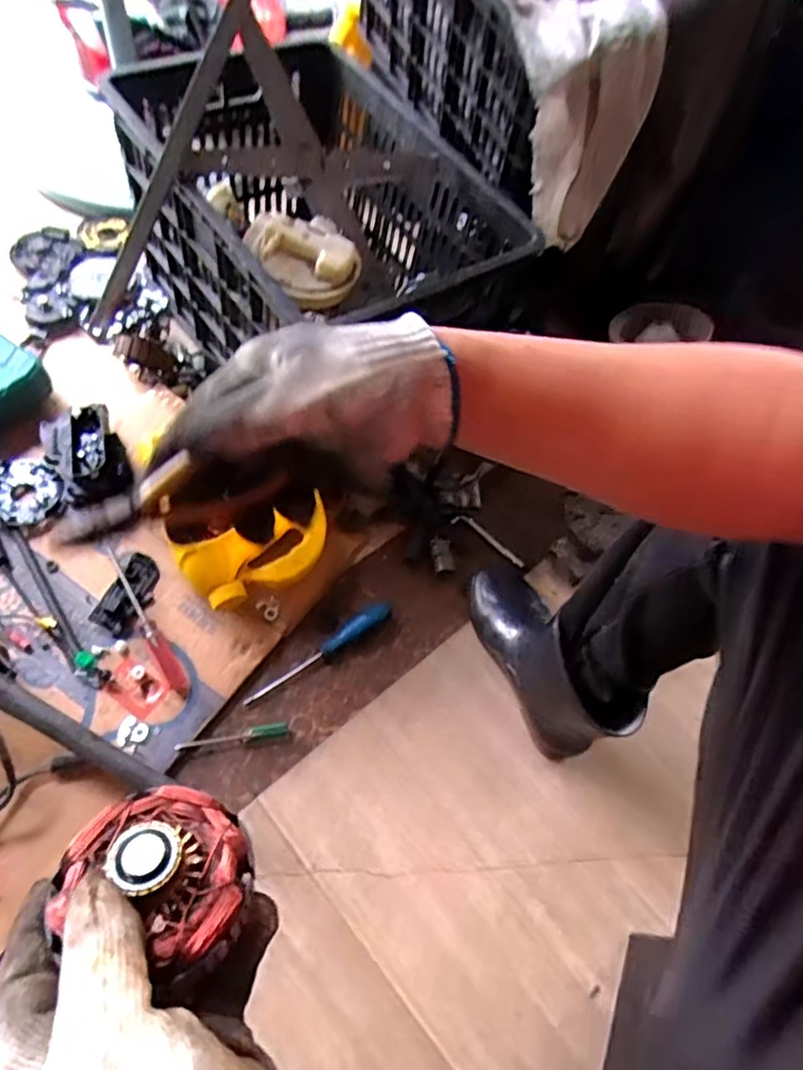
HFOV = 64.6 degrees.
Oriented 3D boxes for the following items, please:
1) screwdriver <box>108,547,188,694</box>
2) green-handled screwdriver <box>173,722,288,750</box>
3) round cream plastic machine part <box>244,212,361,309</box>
[{"bbox_3d":[-0.291,0.095,0.720,0.023,0.023,0.190,-28,72,-17],"label":"screwdriver"},{"bbox_3d":[-0.183,0.220,0.690,0.114,0.022,0.017,-10,63,-9],"label":"green-handled screwdriver"},{"bbox_3d":[-0.109,-0.312,0.711,0.118,0.037,0.112,33,61,8],"label":"round cream plastic machine part"}]

